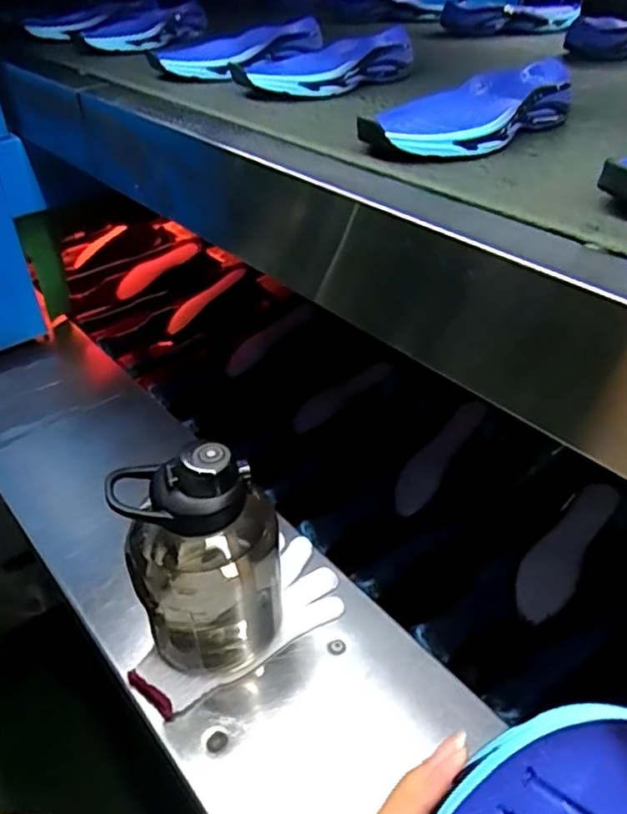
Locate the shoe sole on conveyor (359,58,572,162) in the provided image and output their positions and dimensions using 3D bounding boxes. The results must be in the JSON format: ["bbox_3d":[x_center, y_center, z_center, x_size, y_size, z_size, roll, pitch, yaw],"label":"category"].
[{"bbox_3d":[0.137,-0.248,0.524,0.228,0.044,0.088,-32,49,-32],"label":"shoe sole on conveyor"}]

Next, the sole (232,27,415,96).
[{"bbox_3d":[0.017,-0.365,0.667,0.208,0.041,0.072,-30,48,-31],"label":"sole"}]

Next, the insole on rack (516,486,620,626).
[{"bbox_3d":[0.284,0.157,0.712,0.054,0.010,0.192,29,62,32],"label":"insole on rack"}]

